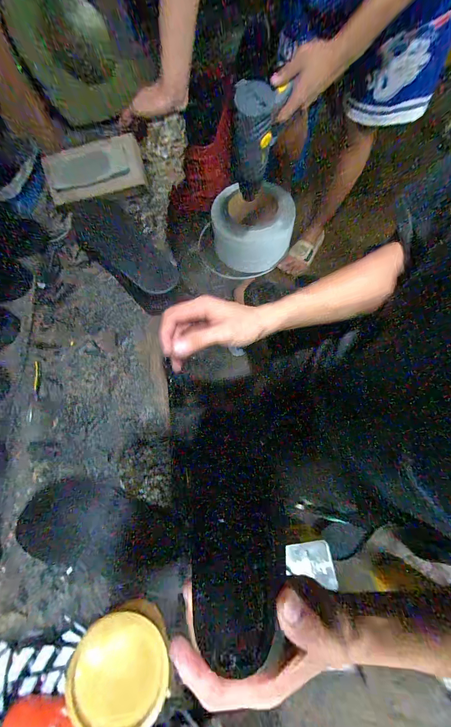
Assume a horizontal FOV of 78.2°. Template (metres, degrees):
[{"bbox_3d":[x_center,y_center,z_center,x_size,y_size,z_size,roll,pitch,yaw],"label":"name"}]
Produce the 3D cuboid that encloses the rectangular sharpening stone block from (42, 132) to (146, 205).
[{"bbox_3d":[-0.251,-0.373,0.534,0.179,0.027,0.082,-22,112,-11],"label":"rectangular sharpening stone block"}]

